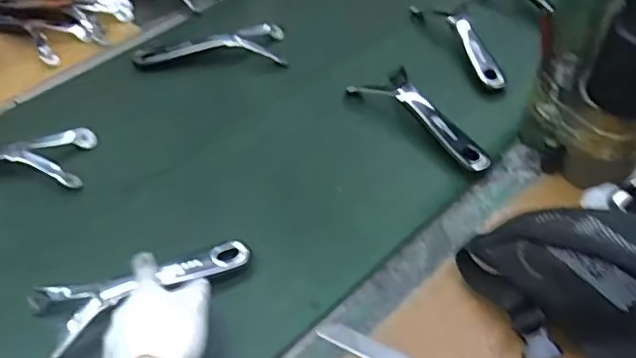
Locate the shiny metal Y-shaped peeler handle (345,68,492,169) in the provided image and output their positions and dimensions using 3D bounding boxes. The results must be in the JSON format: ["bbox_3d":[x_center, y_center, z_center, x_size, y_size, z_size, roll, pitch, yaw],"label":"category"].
[{"bbox_3d":[0.128,-0.075,0.677,0.069,0.024,0.190,-32,54,-24],"label":"shiny metal Y-shaped peeler handle"}]

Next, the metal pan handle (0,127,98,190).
[{"bbox_3d":[-0.353,-0.024,0.660,0.187,0.021,0.084,-2,47,1],"label":"metal pan handle"}]

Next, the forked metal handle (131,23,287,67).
[{"bbox_3d":[-0.144,-0.175,0.785,0.196,0.014,0.096,-5,47,-2],"label":"forked metal handle"}]

